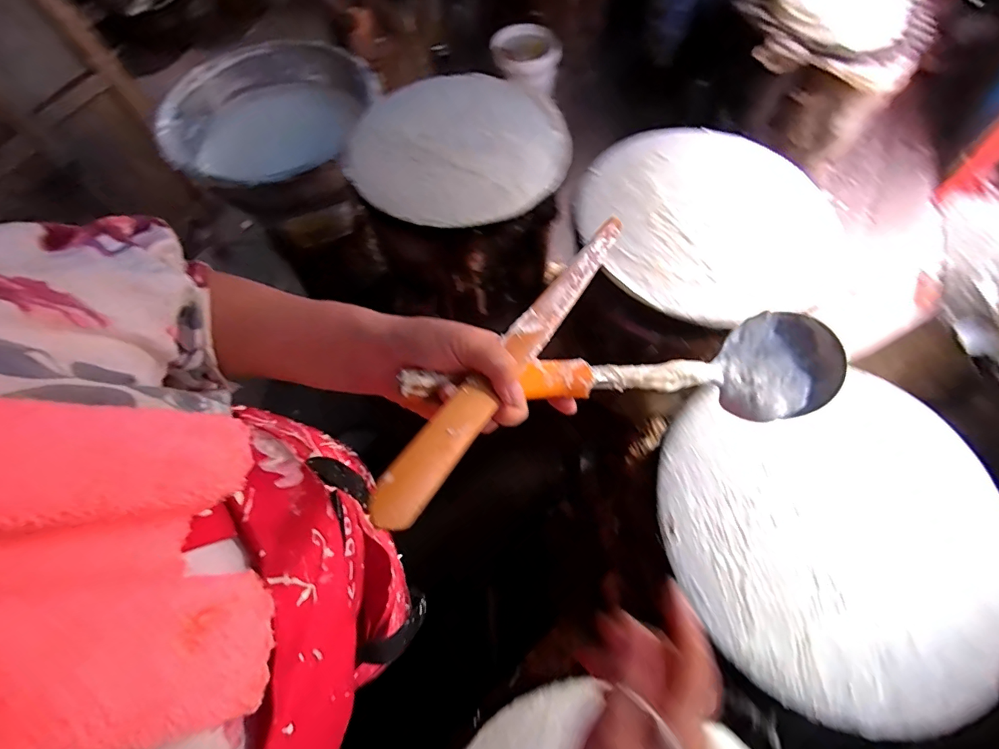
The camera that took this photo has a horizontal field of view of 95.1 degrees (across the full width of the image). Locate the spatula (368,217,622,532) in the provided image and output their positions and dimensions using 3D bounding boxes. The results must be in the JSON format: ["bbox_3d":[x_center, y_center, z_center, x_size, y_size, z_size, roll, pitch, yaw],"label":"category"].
[{"bbox_3d":[0.035,-0.044,0.365,0.027,0.007,0.407,42,47,-4],"label":"spatula"}]

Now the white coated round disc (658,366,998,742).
[{"bbox_3d":[0.363,0.170,0.481,0.346,0.033,0.326,-1,63,2],"label":"white coated round disc"}]

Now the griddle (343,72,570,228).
[{"bbox_3d":[-0.078,-0.413,0.803,0.364,0.024,0.383,-1,63,2],"label":"griddle"}]

